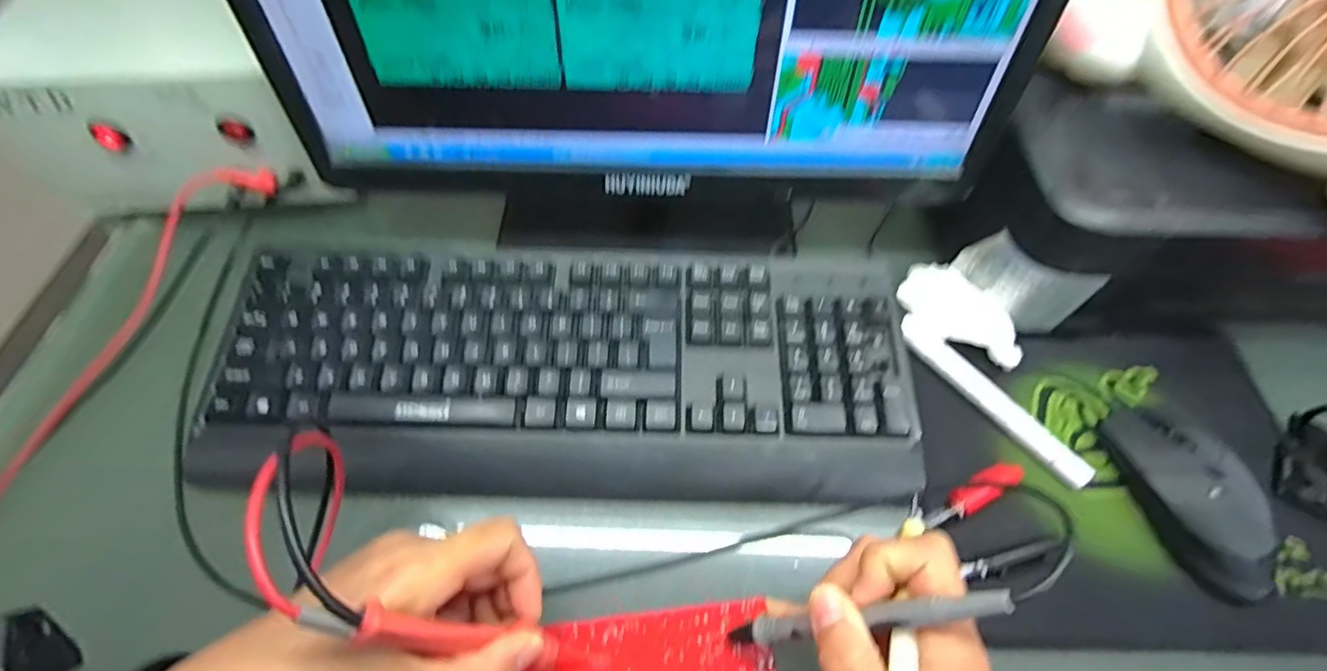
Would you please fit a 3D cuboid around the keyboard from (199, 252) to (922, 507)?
[{"bbox_3d":[-0.056,0.017,0.362,0.418,0.037,0.156,2,59,0],"label":"keyboard"}]

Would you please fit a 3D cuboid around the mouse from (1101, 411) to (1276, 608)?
[{"bbox_3d":[0.311,0.094,0.337,0.056,0.037,0.112,-4,59,-4],"label":"mouse"}]

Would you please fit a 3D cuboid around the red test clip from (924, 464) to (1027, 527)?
[{"bbox_3d":[0.182,0.093,0.335,0.068,0.007,0.016,-25,63,-15],"label":"red test clip"}]

